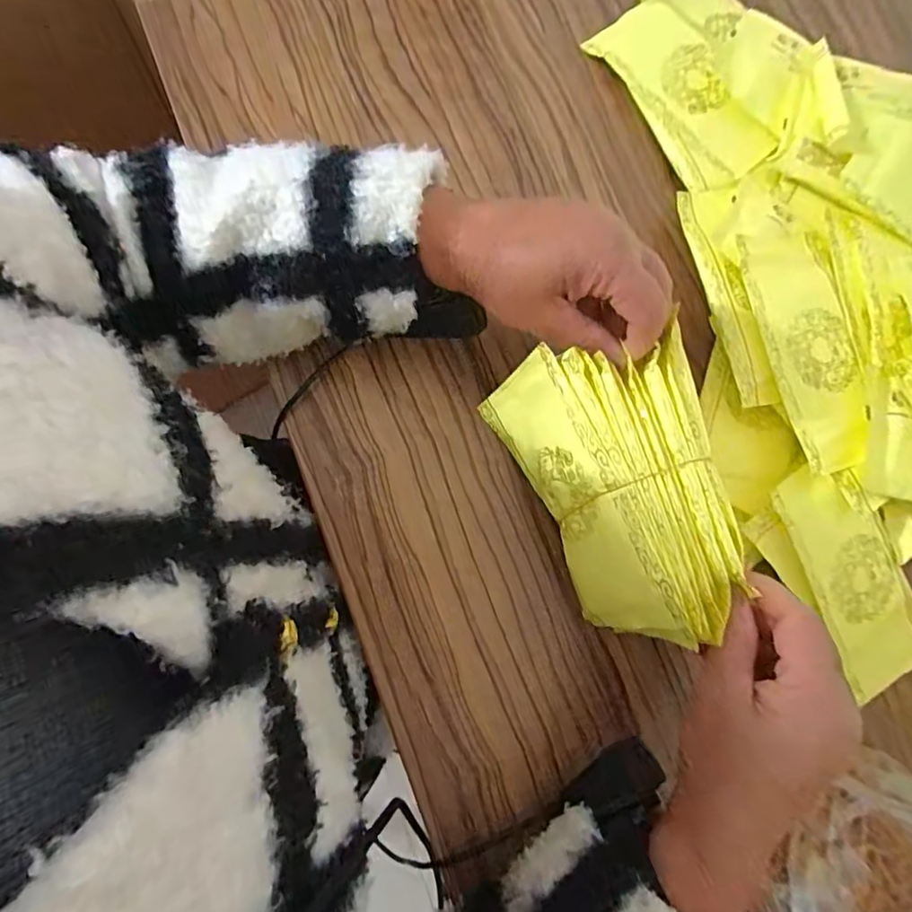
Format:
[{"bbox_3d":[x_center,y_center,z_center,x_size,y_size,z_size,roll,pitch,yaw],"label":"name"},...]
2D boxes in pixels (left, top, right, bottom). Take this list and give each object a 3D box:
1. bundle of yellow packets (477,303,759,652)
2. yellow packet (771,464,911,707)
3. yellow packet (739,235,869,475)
[{"bbox_3d":[0.097,0.023,0.324,0.109,0.070,0.174,-13,80,-3],"label":"bundle of yellow packets"},{"bbox_3d":[0.282,0.084,0.371,0.080,0.006,0.172,-31,97,-14],"label":"yellow packet"},{"bbox_3d":[0.251,-0.078,0.370,0.071,0.014,0.171,-10,82,-9],"label":"yellow packet"}]

